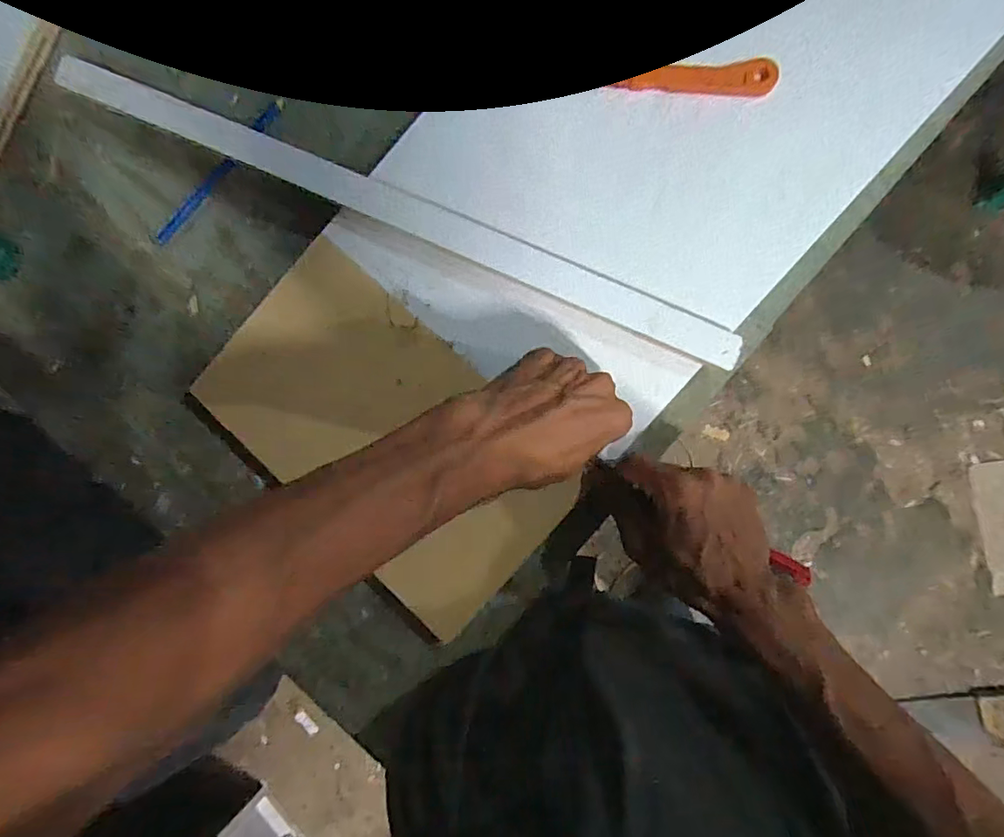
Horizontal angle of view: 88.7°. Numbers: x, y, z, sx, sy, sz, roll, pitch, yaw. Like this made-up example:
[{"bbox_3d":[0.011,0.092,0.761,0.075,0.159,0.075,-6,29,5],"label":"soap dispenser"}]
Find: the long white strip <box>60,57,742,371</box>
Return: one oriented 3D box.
[{"bbox_3d":[-0.101,-0.174,0.407,0.596,0.014,0.032,25,89,6],"label":"long white strip"}]

